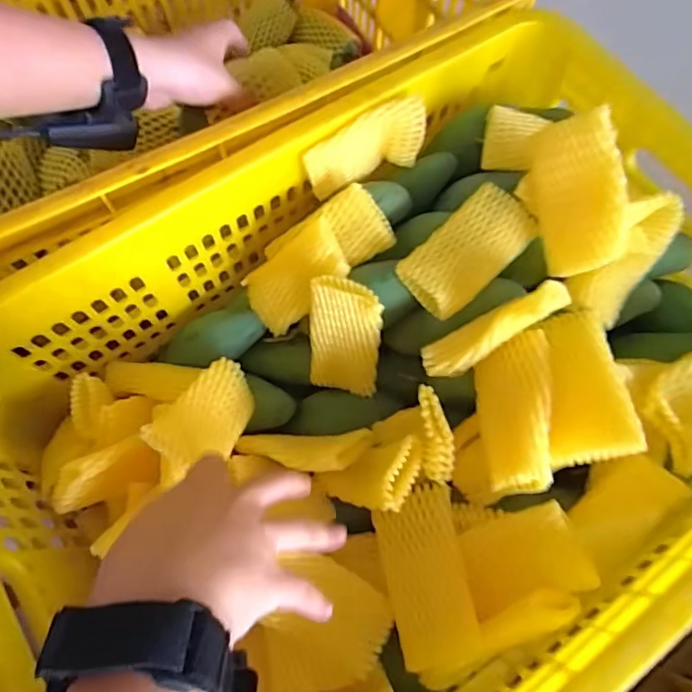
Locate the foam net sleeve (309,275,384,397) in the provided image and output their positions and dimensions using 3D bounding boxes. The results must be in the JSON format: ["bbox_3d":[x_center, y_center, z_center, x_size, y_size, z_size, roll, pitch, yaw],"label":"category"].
[{"bbox_3d":[-0.001,-0.004,0.418,0.057,0.108,0.012,13,43,11],"label":"foam net sleeve"}]

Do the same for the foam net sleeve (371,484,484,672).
[{"bbox_3d":[0.054,0.156,0.350,0.057,0.012,0.109,-20,58,19],"label":"foam net sleeve"}]

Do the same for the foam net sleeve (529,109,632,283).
[{"bbox_3d":[0.170,-0.109,0.375,0.063,0.022,0.108,-3,100,38],"label":"foam net sleeve"}]

